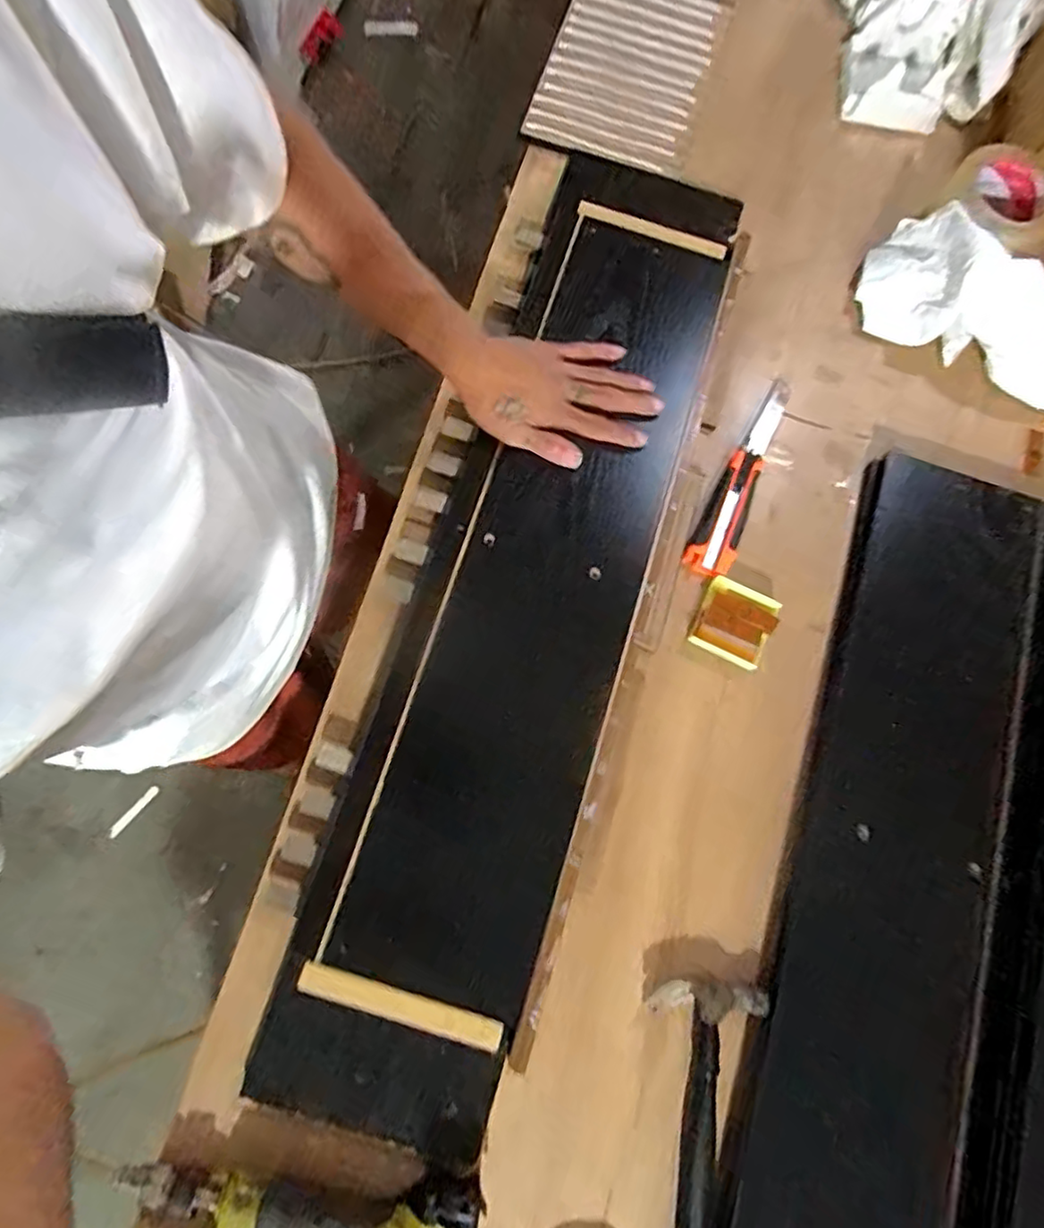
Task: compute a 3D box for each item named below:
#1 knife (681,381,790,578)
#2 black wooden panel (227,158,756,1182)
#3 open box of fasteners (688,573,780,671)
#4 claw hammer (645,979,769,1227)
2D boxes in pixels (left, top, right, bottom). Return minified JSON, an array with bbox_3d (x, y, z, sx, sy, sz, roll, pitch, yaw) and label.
[{"bbox_3d":[0.212,-0.128,0.593,0.040,0.015,0.211,28,77,4],"label":"knife"},{"bbox_3d":[0.005,-0.038,0.546,0.190,0.029,0.875,18,77,3],"label":"black wooden panel"},{"bbox_3d":[0.189,0.006,0.559,0.064,0.014,0.067,28,77,3],"label":"open box of fasteners"},{"bbox_3d":[0.138,0.387,0.462,0.085,0.021,0.209,3,77,-2],"label":"claw hammer"}]

